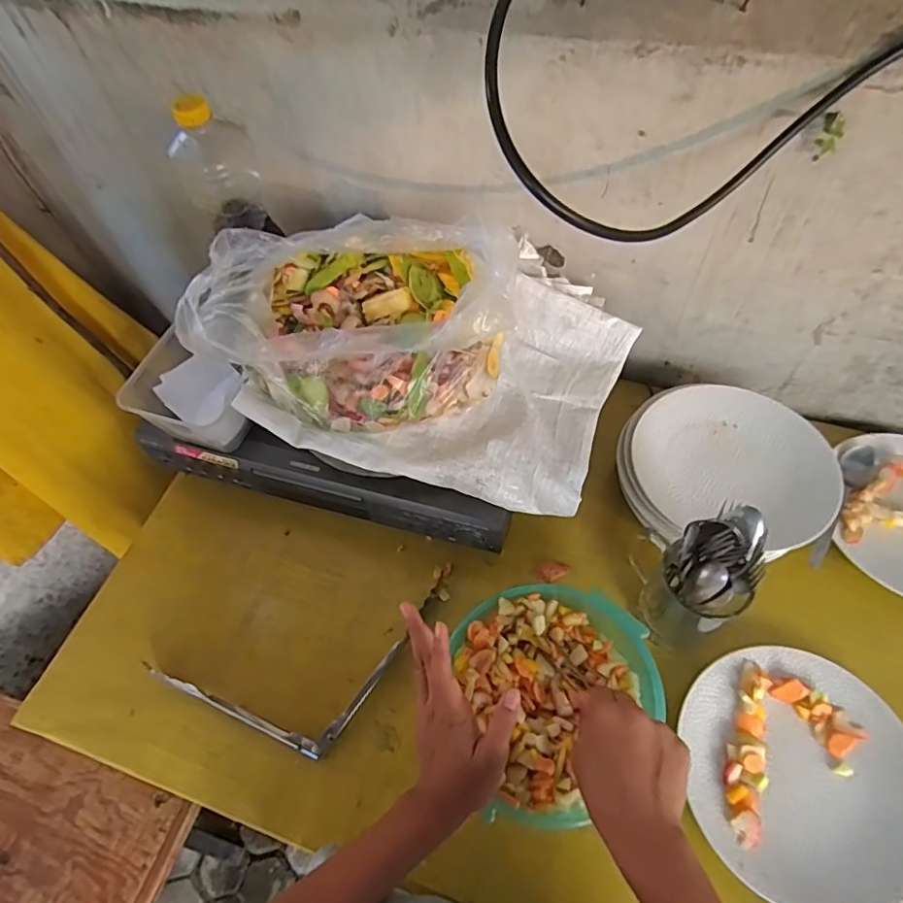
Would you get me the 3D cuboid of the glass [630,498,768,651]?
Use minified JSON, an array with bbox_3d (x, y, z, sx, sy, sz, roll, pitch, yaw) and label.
[{"bbox_3d":[0.223,0.115,0.508,0.085,0.163,0.083,-9,60,-1],"label":"glass"}]

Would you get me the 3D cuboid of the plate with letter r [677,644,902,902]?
[{"bbox_3d":[0.306,0.281,0.497,0.184,0.029,0.200,-2,60,3],"label":"plate with letter r"}]

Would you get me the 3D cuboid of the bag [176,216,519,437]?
[{"bbox_3d":[-0.079,-0.109,0.536,0.273,0.164,0.161,-5,60,1],"label":"bag"}]

